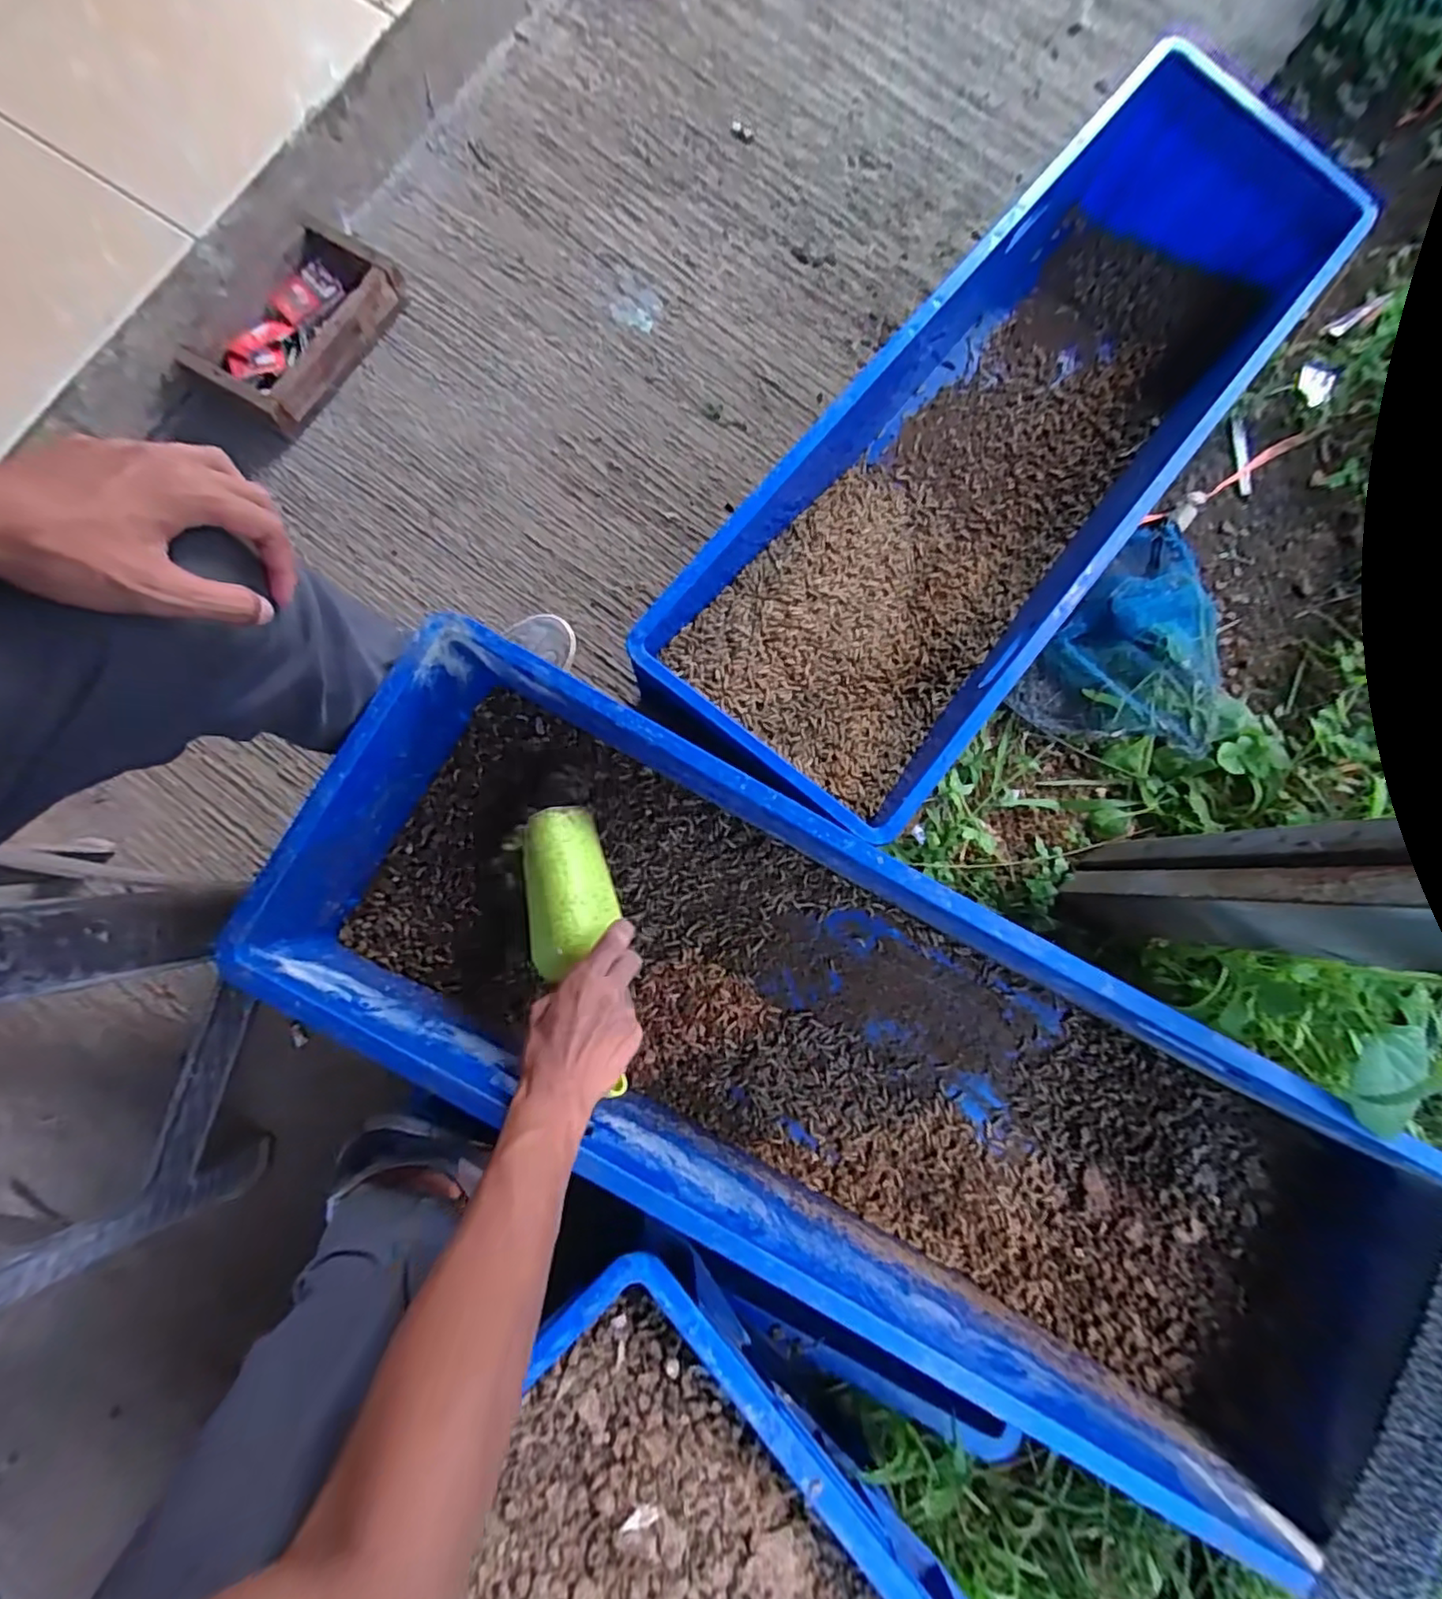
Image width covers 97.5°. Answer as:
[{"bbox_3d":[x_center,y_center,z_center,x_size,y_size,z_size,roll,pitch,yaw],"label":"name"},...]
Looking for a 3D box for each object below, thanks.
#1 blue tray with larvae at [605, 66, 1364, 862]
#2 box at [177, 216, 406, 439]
[{"bbox_3d":[0.342,-0.449,0.787,0.351,0.198,1.056,39,83,5],"label":"blue tray with larvae"},{"bbox_3d":[-0.564,-0.638,0.857,0.155,0.062,0.282,30,82,4],"label":"box"}]

